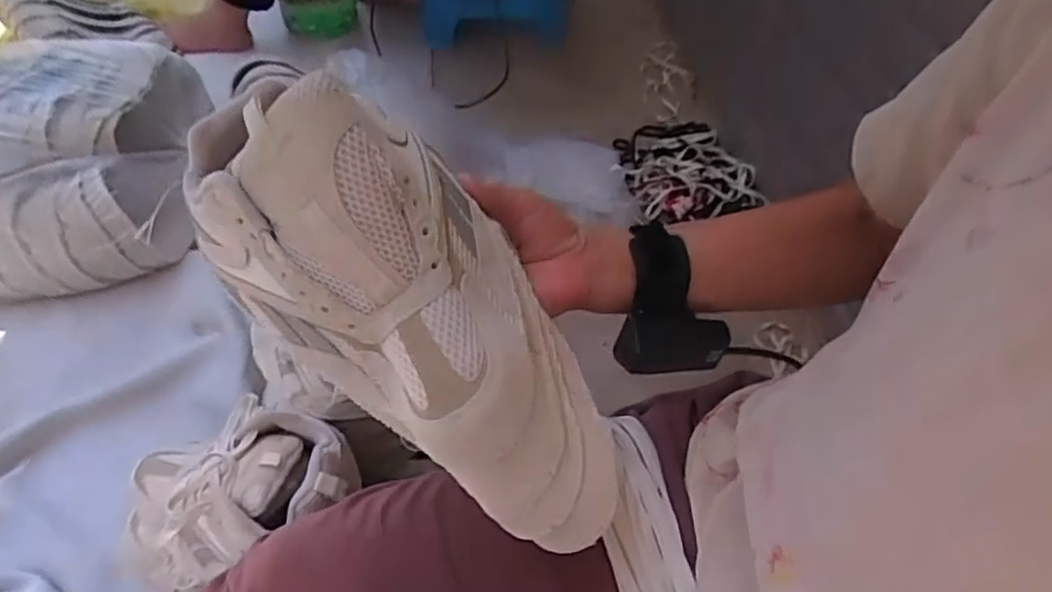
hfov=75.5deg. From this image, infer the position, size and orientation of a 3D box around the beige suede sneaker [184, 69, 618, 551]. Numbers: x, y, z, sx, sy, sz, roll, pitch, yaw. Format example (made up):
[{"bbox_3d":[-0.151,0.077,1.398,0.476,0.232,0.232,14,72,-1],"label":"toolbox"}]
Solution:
[{"bbox_3d":[-0.049,0.009,0.348,0.285,0.105,0.110,49,56,-10],"label":"beige suede sneaker"}]

